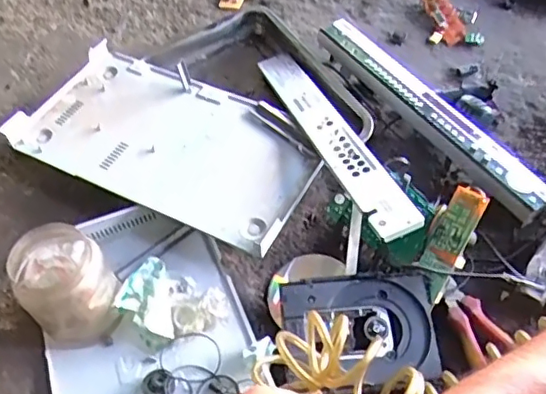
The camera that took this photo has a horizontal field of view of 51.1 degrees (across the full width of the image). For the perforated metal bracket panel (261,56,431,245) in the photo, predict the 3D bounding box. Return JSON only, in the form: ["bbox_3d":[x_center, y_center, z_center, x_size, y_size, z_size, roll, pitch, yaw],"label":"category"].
[{"bbox_3d":[0.078,-0.092,0.790,0.059,0.019,0.414,-21,46,-10],"label":"perforated metal bracket panel"}]

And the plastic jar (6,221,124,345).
[{"bbox_3d":[-0.239,0.106,0.671,0.095,0.144,0.106,-40,63,-21],"label":"plastic jar"}]

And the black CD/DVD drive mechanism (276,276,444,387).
[{"bbox_3d":[0.103,0.152,0.669,0.177,0.021,0.126,-5,56,0],"label":"black CD/DVD drive mechanism"}]

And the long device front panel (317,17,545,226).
[{"bbox_3d":[0.226,-0.123,0.845,0.062,0.063,0.421,-32,61,-17],"label":"long device front panel"}]

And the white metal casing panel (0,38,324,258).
[{"bbox_3d":[-0.146,-0.088,0.819,0.427,0.031,0.229,23,61,17],"label":"white metal casing panel"}]

